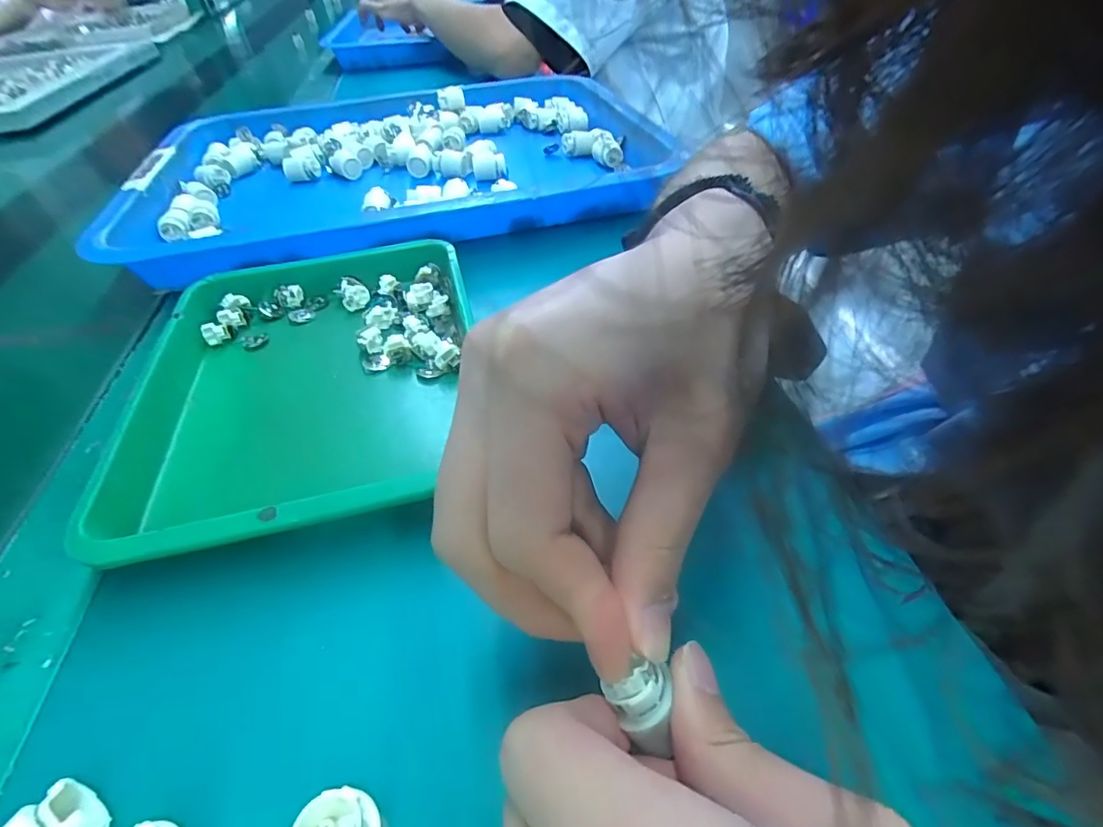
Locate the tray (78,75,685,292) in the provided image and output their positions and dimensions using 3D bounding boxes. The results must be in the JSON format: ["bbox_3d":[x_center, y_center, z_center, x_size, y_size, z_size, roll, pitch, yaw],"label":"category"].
[{"bbox_3d":[-0.137,-0.236,0.504,0.421,0.037,0.335,-13,44,-9],"label":"tray"}]

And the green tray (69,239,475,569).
[{"bbox_3d":[-0.122,-0.018,0.285,0.163,0.033,0.205,-13,43,-8],"label":"green tray"}]

